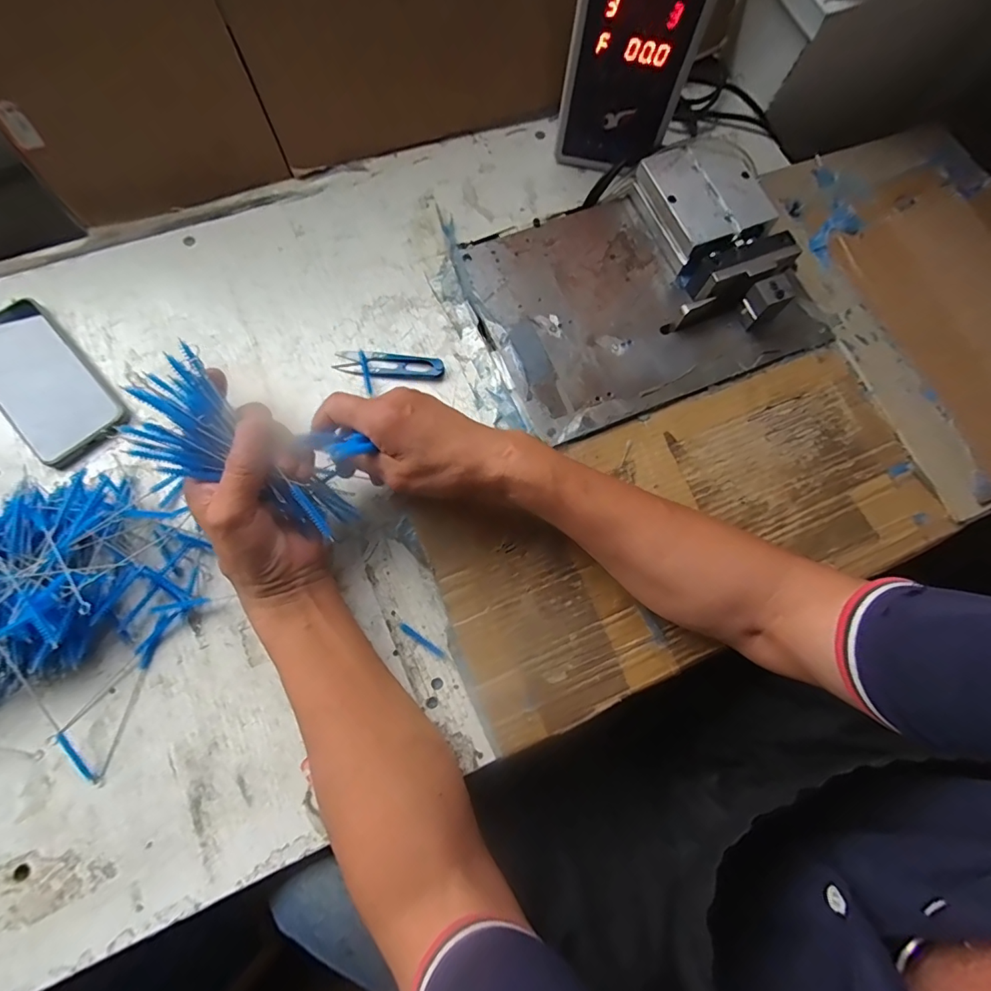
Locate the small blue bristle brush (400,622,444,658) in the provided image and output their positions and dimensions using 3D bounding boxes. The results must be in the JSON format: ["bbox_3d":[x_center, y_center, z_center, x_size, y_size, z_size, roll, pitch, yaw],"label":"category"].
[{"bbox_3d":[-0.060,0.117,0.381,0.044,0.004,0.006,34,77,7],"label":"small blue bristle brush"}]

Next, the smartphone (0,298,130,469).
[{"bbox_3d":[-0.404,-0.104,0.416,0.079,0.013,0.162,-42,80,-11],"label":"smartphone"}]

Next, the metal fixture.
[{"bbox_3d":[0.220,-0.256,0.465,0.129,0.044,0.192,-12,76,-5],"label":"metal fixture"}]

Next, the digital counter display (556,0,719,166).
[{"bbox_3d":[0.124,-0.401,0.430,0.104,0.174,0.055,14,75,2],"label":"digital counter display"}]

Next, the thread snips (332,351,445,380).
[{"bbox_3d":[-0.100,-0.122,0.441,0.101,0.009,0.025,11,75,1],"label":"thread snips"}]

